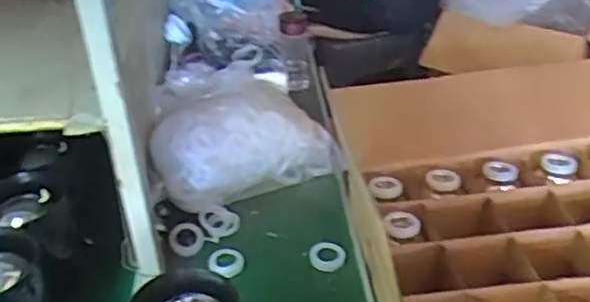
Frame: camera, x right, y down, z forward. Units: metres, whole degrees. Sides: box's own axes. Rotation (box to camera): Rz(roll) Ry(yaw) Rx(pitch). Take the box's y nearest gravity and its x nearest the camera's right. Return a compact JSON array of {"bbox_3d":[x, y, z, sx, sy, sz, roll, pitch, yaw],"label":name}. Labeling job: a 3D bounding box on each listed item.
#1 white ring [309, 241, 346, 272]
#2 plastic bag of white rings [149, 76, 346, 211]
[{"bbox_3d":[0.052,0.169,1.004,0.057,0.018,0.050,-3,34,2],"label":"white ring"},{"bbox_3d":[-0.086,-0.009,1.094,0.313,0.184,0.184,-25,39,-28],"label":"plastic bag of white rings"}]

